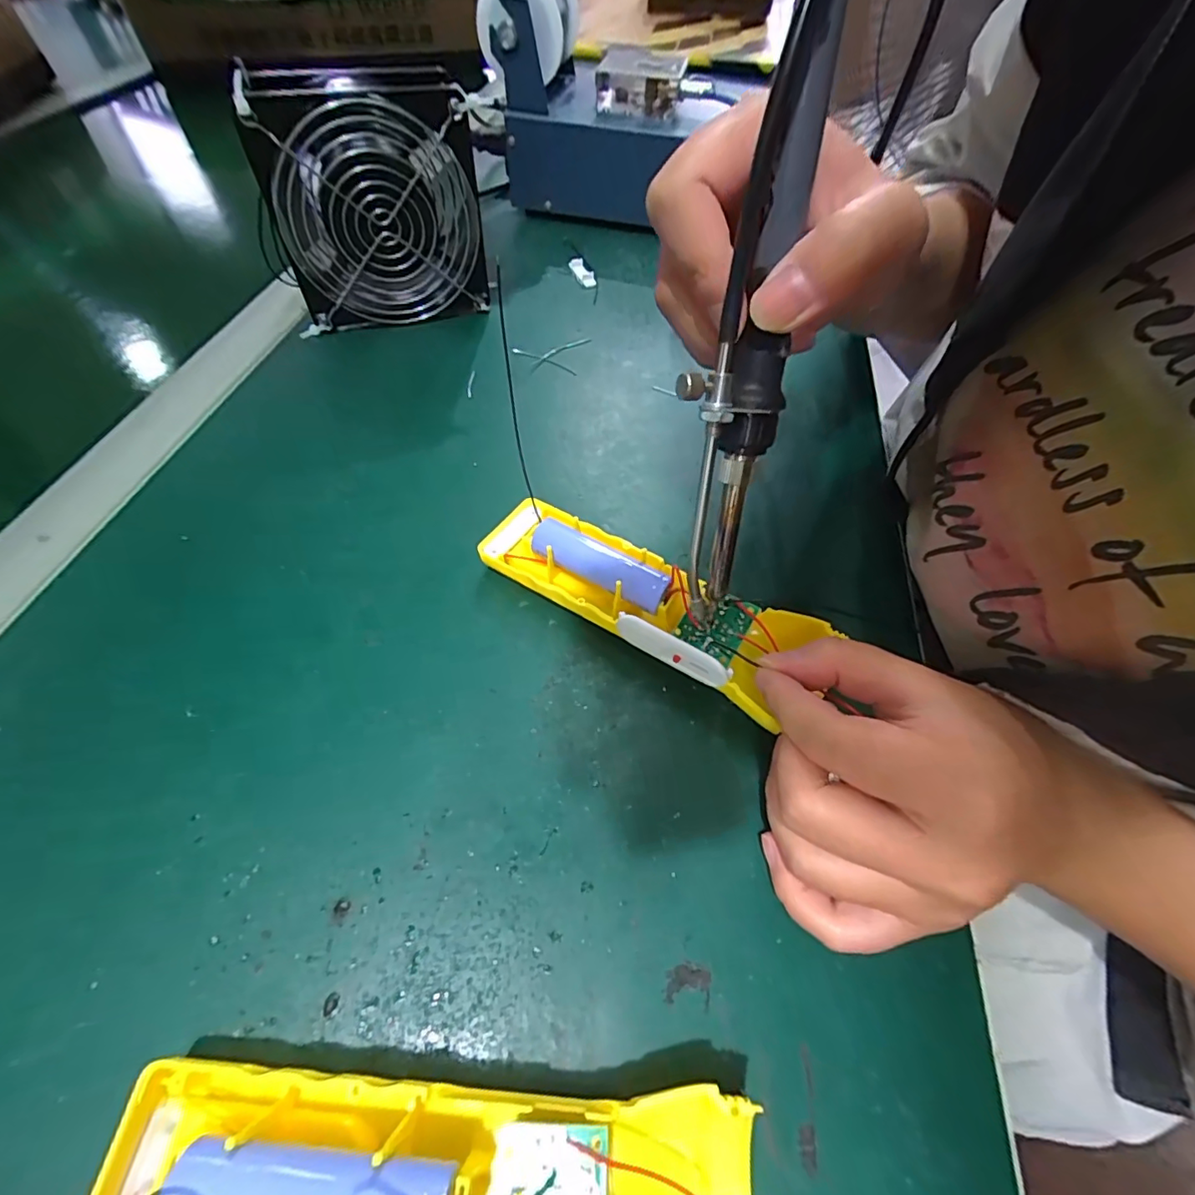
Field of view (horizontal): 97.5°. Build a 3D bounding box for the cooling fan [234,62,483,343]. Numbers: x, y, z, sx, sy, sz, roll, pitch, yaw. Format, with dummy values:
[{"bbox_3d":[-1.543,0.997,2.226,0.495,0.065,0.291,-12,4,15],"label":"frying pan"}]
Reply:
[{"bbox_3d":[-0.134,-0.237,0.327,0.119,0.126,0.037,-14,58,-13],"label":"cooling fan"}]

